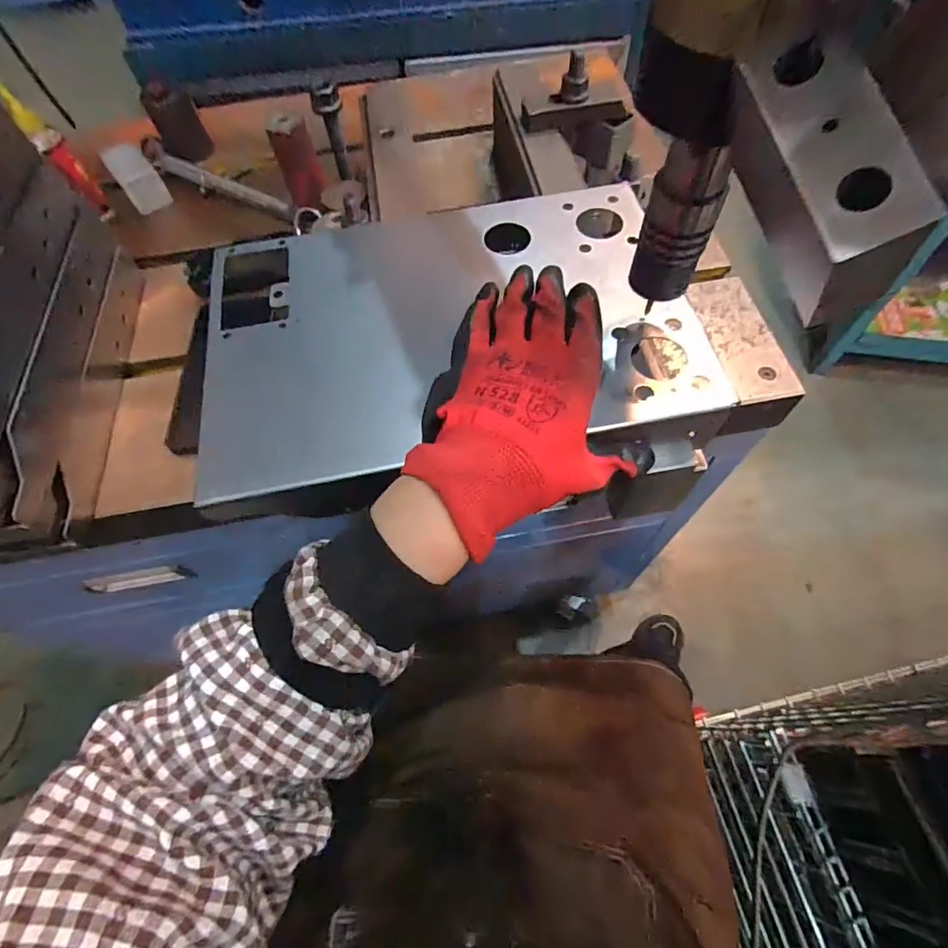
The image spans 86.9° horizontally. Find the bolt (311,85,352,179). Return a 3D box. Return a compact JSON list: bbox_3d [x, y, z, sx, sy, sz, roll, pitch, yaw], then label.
[{"bbox_3d":[-0.131,-0.324,0.472,0.019,0.081,0.021,-33,67,-12],"label":"bolt"}]

